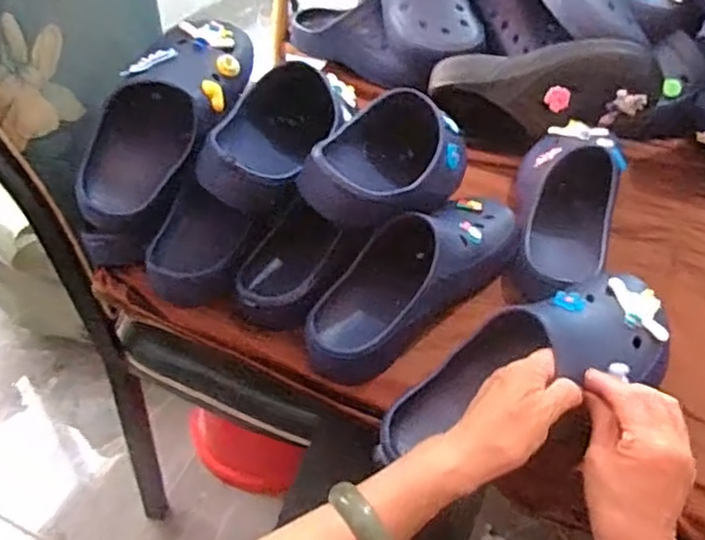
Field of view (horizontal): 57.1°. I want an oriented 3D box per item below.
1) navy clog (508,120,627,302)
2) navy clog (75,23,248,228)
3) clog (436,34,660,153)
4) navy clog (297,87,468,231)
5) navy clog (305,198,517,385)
[{"bbox_3d":[0.222,-0.062,0.694,0.103,0.089,0.280,14,47,13],"label":"navy clog"},{"bbox_3d":[-0.187,-0.154,0.661,0.102,0.099,0.257,21,72,19],"label":"navy clog"},{"bbox_3d":[0.228,-0.213,0.795,0.270,0.124,0.087,15,47,13],"label":"clog"},{"bbox_3d":[0.040,-0.107,0.629,0.102,0.094,0.234,21,27,19],"label":"navy clog"},{"bbox_3d":[0.063,-0.002,0.618,0.260,0.085,0.087,-35,55,-30],"label":"navy clog"}]

